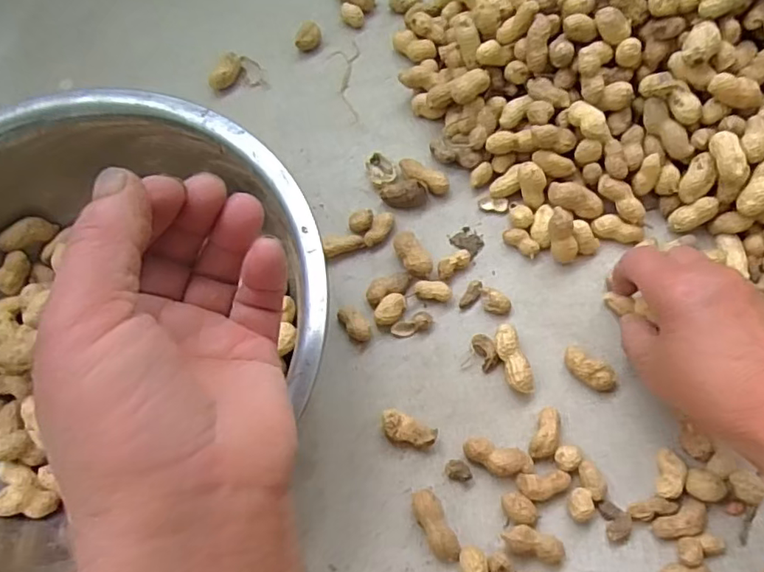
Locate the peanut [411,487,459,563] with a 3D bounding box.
[{"bbox_3d":[0.029,0.131,0.308,0.015,0.015,0.039,-25,71,-6],"label":"peanut"}]

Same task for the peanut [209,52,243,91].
[{"bbox_3d":[-0.117,-0.161,0.425,0.012,0.012,0.030,33,75,13],"label":"peanut"}]

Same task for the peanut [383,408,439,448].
[{"bbox_3d":[0.015,0.084,0.328,0.032,0.012,0.015,20,72,9],"label":"peanut"}]

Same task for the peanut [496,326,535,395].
[{"bbox_3d":[0.078,0.045,0.339,0.015,0.014,0.041,-14,70,-2],"label":"peanut"}]

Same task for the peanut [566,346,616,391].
[{"bbox_3d":[0.123,0.050,0.336,0.033,0.014,0.015,33,75,13],"label":"peanut"}]

